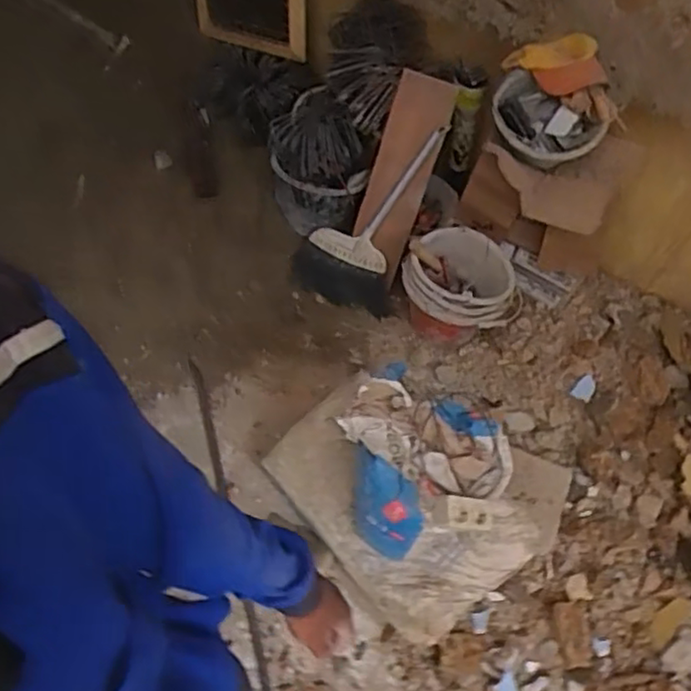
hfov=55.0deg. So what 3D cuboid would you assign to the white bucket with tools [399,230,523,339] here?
[{"bbox_3d":[0.285,-0.133,1.779,0.267,0.243,0.276,2,58,-4],"label":"white bucket with tools"}]

